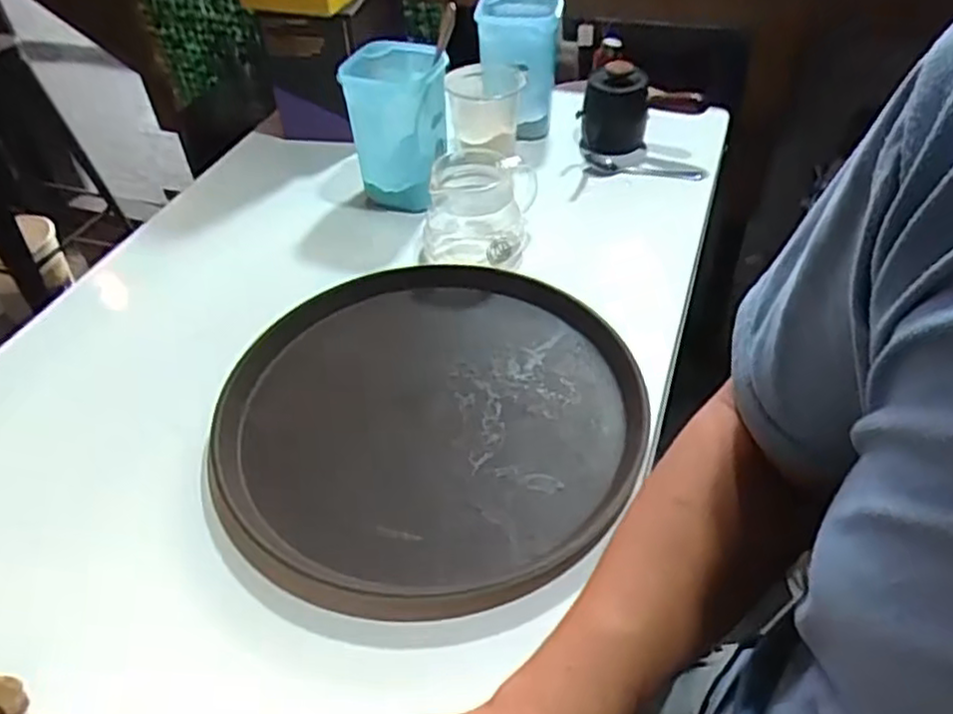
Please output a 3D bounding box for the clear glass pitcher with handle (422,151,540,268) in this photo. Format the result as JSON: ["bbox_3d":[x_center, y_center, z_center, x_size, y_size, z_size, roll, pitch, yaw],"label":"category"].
[{"bbox_3d":[0.002,-0.156,0.728,0.101,0.086,0.109,6,43,7],"label":"clear glass pitcher with handle"}]

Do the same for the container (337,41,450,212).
[{"bbox_3d":[-0.086,-0.253,0.793,0.106,0.146,0.100,-5,42,-5],"label":"container"}]

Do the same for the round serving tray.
[{"bbox_3d":[-0.036,0.046,0.590,0.328,0.038,0.340,0,42,0],"label":"round serving tray"}]

